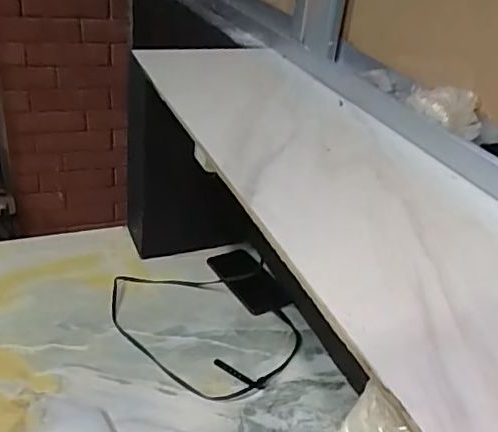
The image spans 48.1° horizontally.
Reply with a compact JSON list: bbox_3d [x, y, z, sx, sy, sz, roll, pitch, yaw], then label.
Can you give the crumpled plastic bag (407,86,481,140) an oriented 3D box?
[{"bbox_3d":[0.218,-0.117,0.624,0.082,0.043,0.053,17,33,18],"label":"crumpled plastic bag"}]

